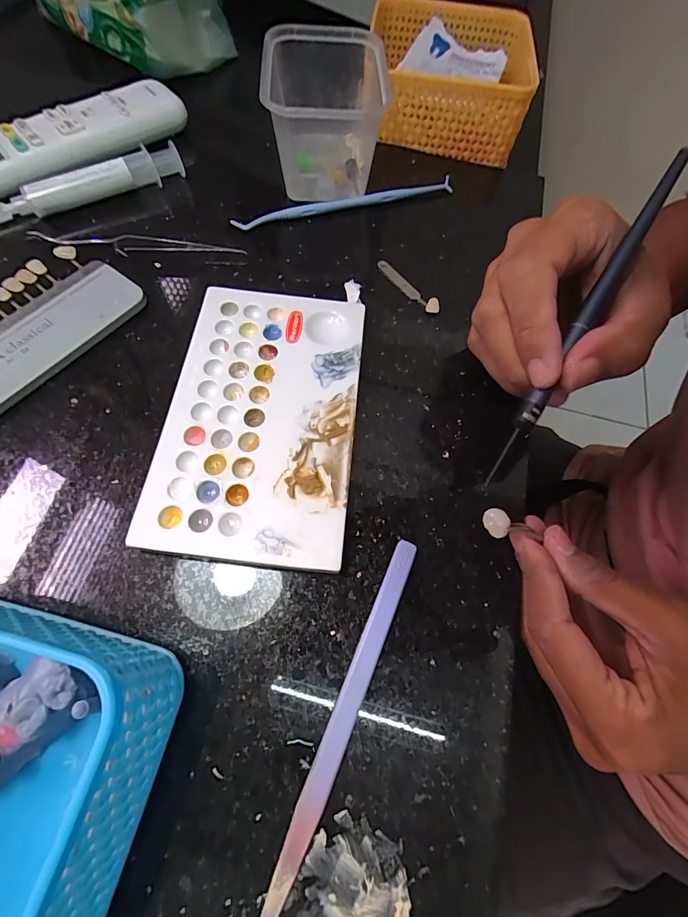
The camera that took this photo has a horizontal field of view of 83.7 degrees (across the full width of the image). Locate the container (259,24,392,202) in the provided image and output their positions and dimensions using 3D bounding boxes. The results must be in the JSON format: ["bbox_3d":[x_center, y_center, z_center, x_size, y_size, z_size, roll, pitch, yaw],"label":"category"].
[{"bbox_3d":[-0.012,-0.236,0.267,0.077,0.059,0.109,-1,66,-4],"label":"container"}]

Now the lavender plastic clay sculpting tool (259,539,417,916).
[{"bbox_3d":[0.002,0.098,0.154,0.010,0.004,0.138,24,68,7],"label":"lavender plastic clay sculpting tool"}]

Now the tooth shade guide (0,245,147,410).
[{"bbox_3d":[-0.187,-0.063,0.210,0.069,0.009,0.144,37,70,12],"label":"tooth shade guide"}]

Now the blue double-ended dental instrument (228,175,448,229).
[{"bbox_3d":[0.003,-0.183,0.274,0.163,0.005,0.010,-17,68,-11],"label":"blue double-ended dental instrument"}]

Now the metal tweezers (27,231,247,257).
[{"bbox_3d":[-0.129,-0.134,0.241,0.130,0.008,0.010,2,66,-3],"label":"metal tweezers"}]

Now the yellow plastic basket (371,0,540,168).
[{"bbox_3d":[0.090,-0.323,0.328,0.121,0.053,0.138,5,66,-2],"label":"yellow plastic basket"}]

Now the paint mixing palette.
[{"bbox_3d":[-0.042,-0.024,0.200,0.093,0.012,0.153,6,67,-1],"label":"paint mixing palette"}]

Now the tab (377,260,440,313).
[{"bbox_3d":[0.041,-0.111,0.248,0.010,0.006,0.055,-35,73,-17],"label":"tab"}]

